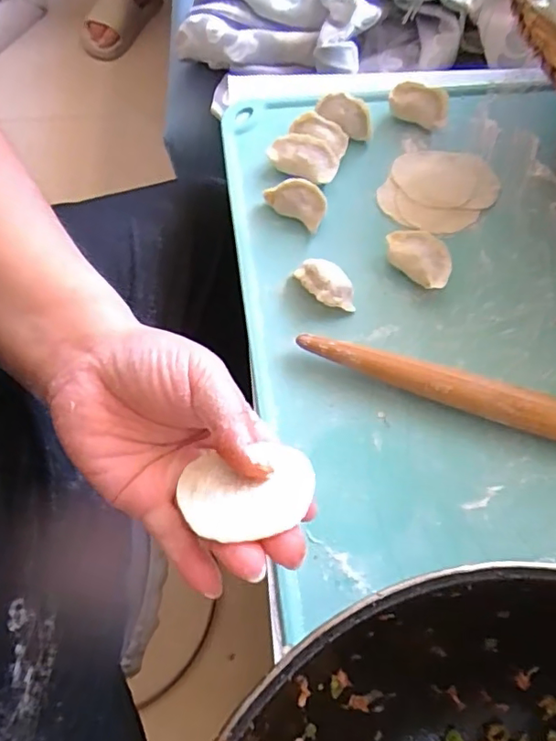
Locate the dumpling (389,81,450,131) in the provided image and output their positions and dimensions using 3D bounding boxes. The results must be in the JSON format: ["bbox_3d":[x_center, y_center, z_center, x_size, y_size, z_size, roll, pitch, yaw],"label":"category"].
[{"bbox_3d":[0.120,-0.225,0.469,0.048,0.025,0.024,8,66,2],"label":"dumpling"}]

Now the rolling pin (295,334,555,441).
[{"bbox_3d":[0.162,0.028,0.354,0.303,0.031,0.021,17,66,6],"label":"rolling pin"}]

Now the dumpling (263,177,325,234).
[{"bbox_3d":[0.014,-0.130,0.425,0.049,0.029,0.019,31,68,11],"label":"dumpling"}]

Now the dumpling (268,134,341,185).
[{"bbox_3d":[0.021,-0.169,0.444,0.053,0.023,0.031,27,68,10],"label":"dumpling"}]

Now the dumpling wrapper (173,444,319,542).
[{"bbox_3d":[-0.013,0.048,0.220,0.054,0.004,0.043,-5,36,10],"label":"dumpling wrapper"}]

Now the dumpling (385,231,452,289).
[{"bbox_3d":[0.103,-0.081,0.407,0.050,0.022,0.034,26,68,9],"label":"dumpling"}]

